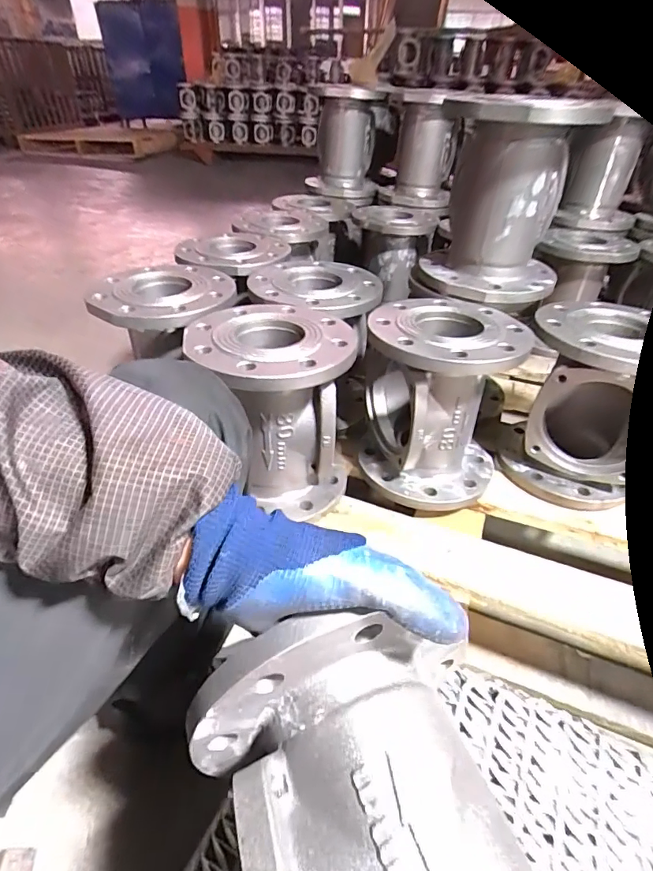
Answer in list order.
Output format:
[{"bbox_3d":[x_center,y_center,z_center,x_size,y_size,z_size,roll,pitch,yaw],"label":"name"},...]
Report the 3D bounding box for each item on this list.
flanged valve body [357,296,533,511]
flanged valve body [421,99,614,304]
[{"bbox_3d":[0.144,-0.046,0.617,0.187,0.217,0.181,10,40,10],"label":"flanged valve body"},{"bbox_3d":[0.240,-0.315,0.622,0.174,0.209,0.203,16,41,16],"label":"flanged valve body"}]

